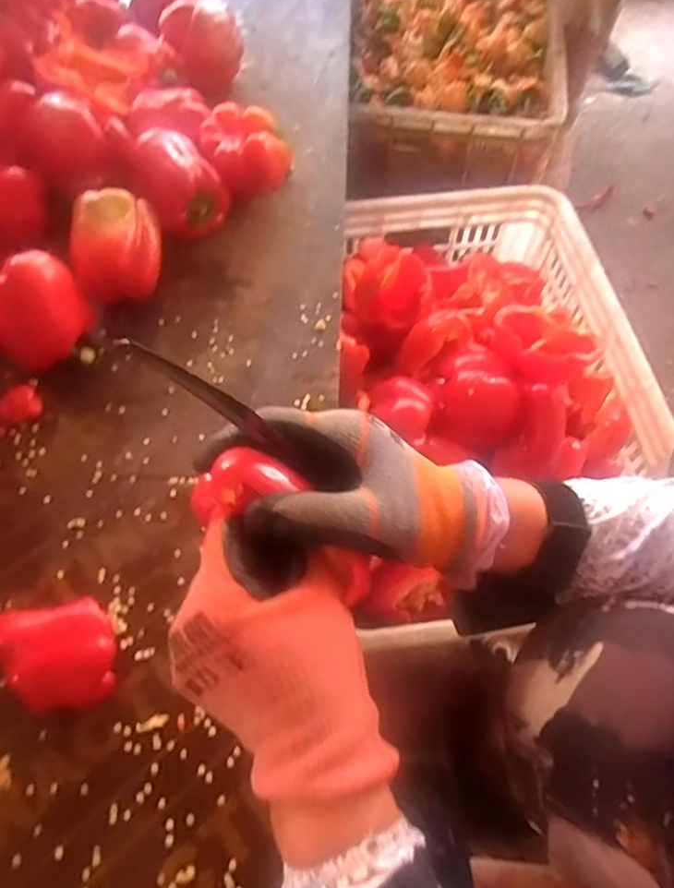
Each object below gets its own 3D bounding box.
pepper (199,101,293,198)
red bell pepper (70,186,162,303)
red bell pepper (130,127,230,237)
[{"bbox_3d":[-0.091,-0.287,0.574,0.073,0.078,0.067,0,62,1],"label":"pepper"},{"bbox_3d":[-0.196,-0.174,0.519,0.077,0.079,0.082,-17,63,-8],"label":"red bell pepper"},{"bbox_3d":[-0.154,-0.249,0.557,0.076,0.090,0.070,-1,61,1],"label":"red bell pepper"}]

